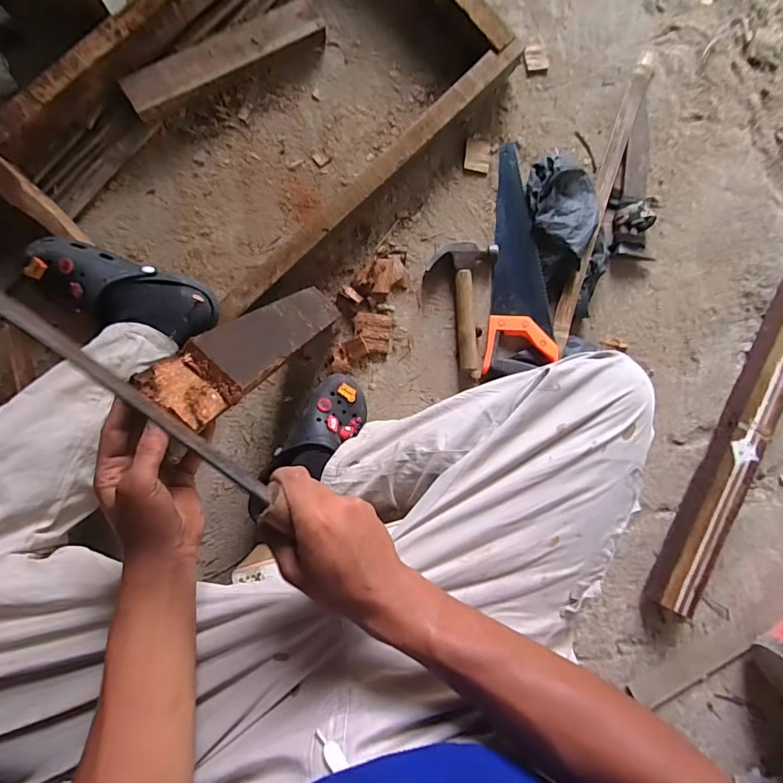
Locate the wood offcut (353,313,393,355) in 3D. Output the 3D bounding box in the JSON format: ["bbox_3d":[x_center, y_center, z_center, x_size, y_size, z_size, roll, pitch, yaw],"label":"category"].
[{"bbox_3d":[-0.032,-0.101,0.740,0.060,0.009,0.064,6,87,-2],"label":"wood offcut"}]

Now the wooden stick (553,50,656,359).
[{"bbox_3d":[0.366,-0.335,0.755,0.029,0.023,0.555,19,86,-2],"label":"wooden stick"}]

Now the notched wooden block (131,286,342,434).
[{"bbox_3d":[-0.143,-0.069,0.529,0.067,0.407,0.042,26,114,-1],"label":"notched wooden block"}]

